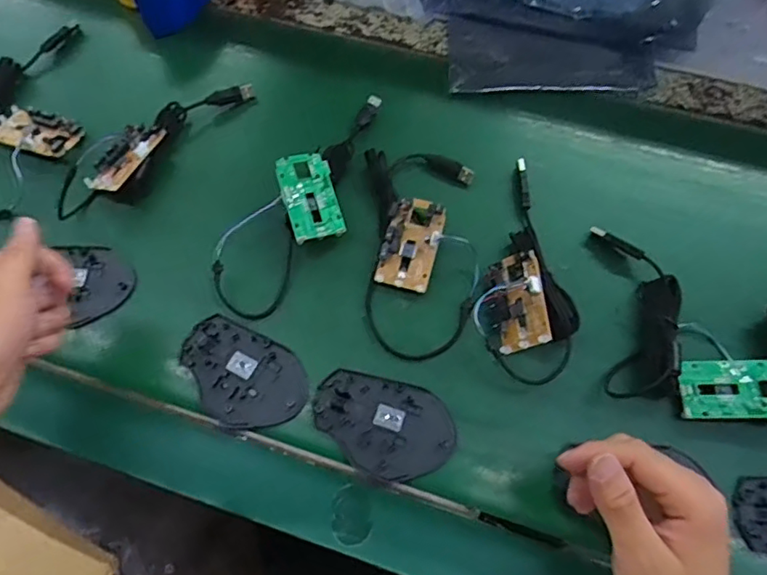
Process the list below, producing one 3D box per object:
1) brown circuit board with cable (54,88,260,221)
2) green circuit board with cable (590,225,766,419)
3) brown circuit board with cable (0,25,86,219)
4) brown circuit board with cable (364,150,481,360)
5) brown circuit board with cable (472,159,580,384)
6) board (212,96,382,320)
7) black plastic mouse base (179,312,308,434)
[{"bbox_3d":[-0.219,-0.140,0.551,0.059,0.029,0.211,42,73,19],"label":"brown circuit board with cable"},{"bbox_3d":[0.245,0.029,0.459,0.138,0.021,0.145,8,66,6],"label":"green circuit board with cable"},{"bbox_3d":[-0.366,-0.172,0.577,0.122,0.018,0.221,-17,65,-5],"label":"brown circuit board with cable"},{"bbox_3d":[0.032,-0.040,0.497,0.095,0.024,0.195,-1,65,2],"label":"brown circuit board with cable"},{"bbox_3d":[0.127,-0.019,0.477,0.080,0.034,0.202,14,68,6],"label":"brown circuit board with cable"},{"bbox_3d":[-0.062,-0.083,0.517,0.078,0.033,0.246,31,71,12],"label":"board"},{"bbox_3d":[-0.115,0.071,0.460,0.110,0.004,0.073,27,69,14],"label":"black plastic mouse base"}]

